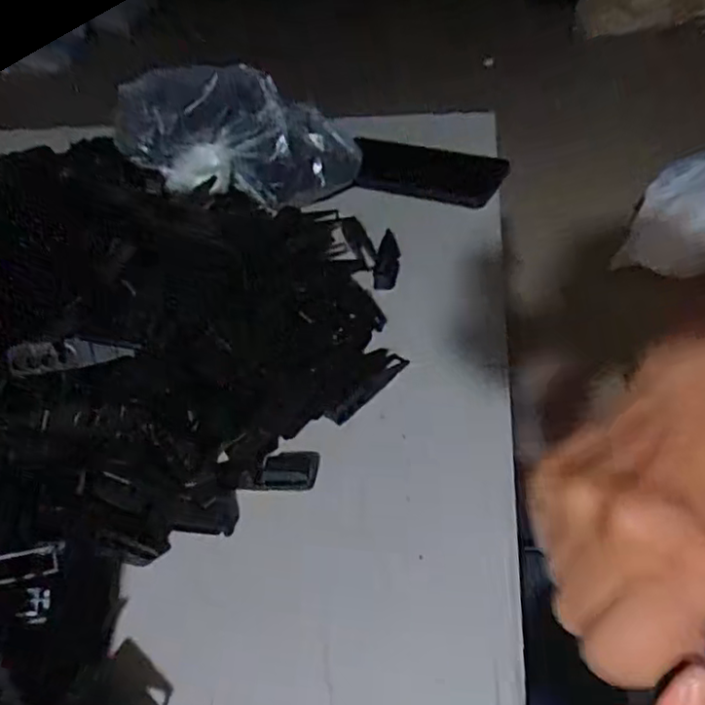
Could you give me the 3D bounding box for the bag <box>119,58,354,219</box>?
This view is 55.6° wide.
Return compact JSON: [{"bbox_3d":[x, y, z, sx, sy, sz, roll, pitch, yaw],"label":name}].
[{"bbox_3d":[-0.081,-0.173,0.546,0.196,0.120,0.052,-18,42,-13],"label":"bag"}]

